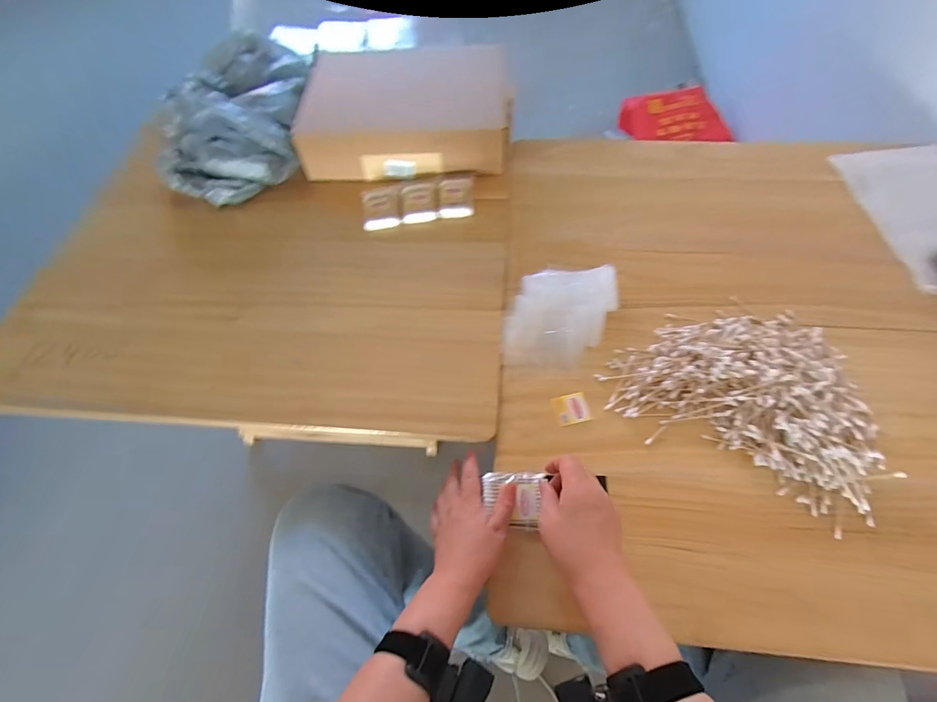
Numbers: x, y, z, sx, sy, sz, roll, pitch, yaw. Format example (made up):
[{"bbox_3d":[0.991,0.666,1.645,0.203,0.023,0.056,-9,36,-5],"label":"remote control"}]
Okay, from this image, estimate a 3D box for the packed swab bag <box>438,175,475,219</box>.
[{"bbox_3d":[-0.020,-0.266,0.706,0.058,0.012,0.093,0,62,2],"label":"packed swab bag"}]

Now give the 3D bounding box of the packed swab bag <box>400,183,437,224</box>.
[{"bbox_3d":[-0.084,-0.253,0.706,0.060,0.017,0.079,-5,62,0],"label":"packed swab bag"}]

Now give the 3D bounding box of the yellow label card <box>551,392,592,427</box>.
[{"bbox_3d":[0.134,0.074,0.535,0.043,0.004,0.040,-12,62,-4],"label":"yellow label card"}]

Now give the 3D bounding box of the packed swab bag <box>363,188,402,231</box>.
[{"bbox_3d":[-0.145,-0.240,0.694,0.063,0.014,0.084,-7,62,-1],"label":"packed swab bag"}]

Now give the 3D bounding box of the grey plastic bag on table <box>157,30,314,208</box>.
[{"bbox_3d":[-0.425,-0.433,0.766,0.241,0.117,0.344,-1,62,2],"label":"grey plastic bag on table"}]

